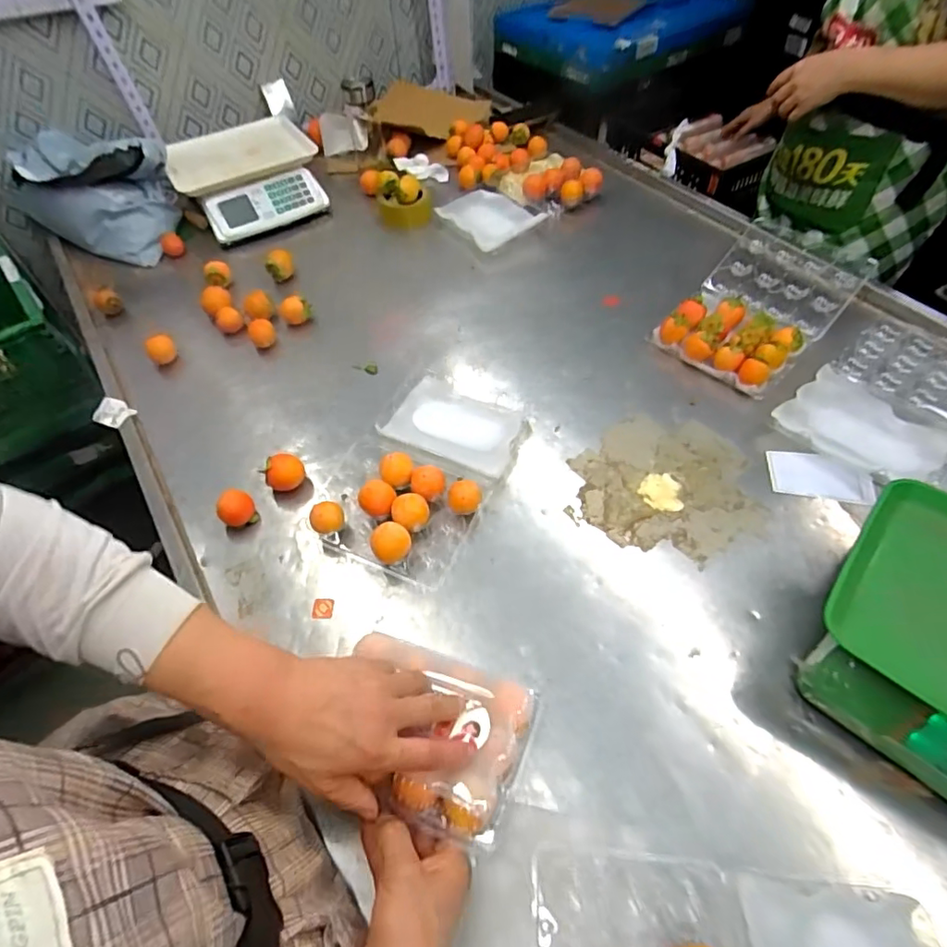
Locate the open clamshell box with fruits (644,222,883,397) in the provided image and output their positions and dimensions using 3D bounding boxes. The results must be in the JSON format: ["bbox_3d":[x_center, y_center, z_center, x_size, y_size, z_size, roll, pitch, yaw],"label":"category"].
[{"bbox_3d":[0.428,-0.249,0.822,0.192,0.055,0.292,34,63,24],"label":"open clamshell box with fruits"}]

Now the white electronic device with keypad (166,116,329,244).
[{"bbox_3d":[-0.443,-0.582,1.089,0.258,0.103,0.263,-28,57,-16],"label":"white electronic device with keypad"}]

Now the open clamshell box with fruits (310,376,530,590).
[{"bbox_3d":[-0.066,-0.016,0.696,0.202,0.046,0.296,22,58,18],"label":"open clamshell box with fruits"}]

